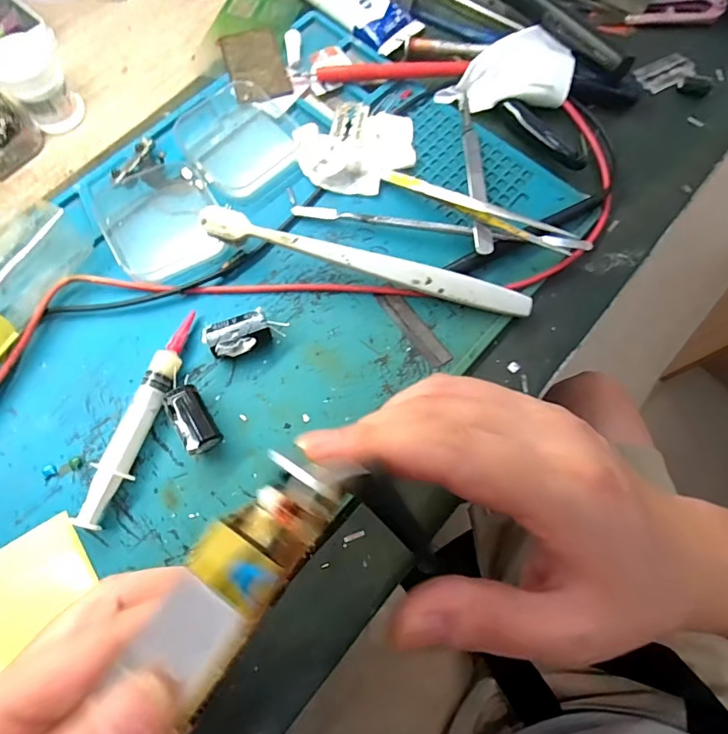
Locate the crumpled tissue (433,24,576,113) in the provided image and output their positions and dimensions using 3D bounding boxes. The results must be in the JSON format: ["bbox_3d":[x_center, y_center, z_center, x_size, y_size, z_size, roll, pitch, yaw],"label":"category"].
[{"bbox_3d":[0.102,-0.190,0.312,0.088,0.017,0.060,-40,78,-13],"label":"crumpled tissue"}]

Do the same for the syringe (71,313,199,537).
[{"bbox_3d":[-0.110,0.024,0.239,0.015,0.014,0.112,19,73,4],"label":"syringe"}]

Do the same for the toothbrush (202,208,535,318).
[{"bbox_3d":[0.002,-0.054,0.261,0.180,0.025,0.015,15,73,3],"label":"toothbrush"}]

